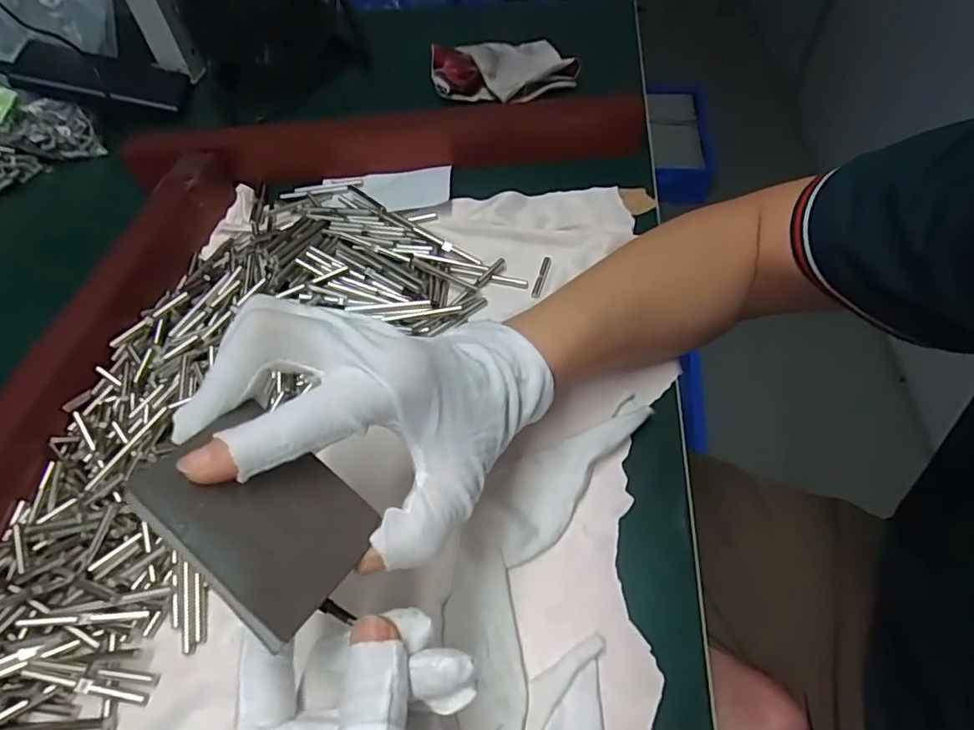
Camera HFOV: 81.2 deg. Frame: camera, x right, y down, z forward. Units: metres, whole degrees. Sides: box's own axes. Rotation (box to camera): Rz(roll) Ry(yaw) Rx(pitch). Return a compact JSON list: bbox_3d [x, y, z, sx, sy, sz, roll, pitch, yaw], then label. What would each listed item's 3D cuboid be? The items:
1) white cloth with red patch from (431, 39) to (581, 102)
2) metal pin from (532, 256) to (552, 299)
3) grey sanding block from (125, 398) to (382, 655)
[{"bbox_3d":[0.013,-0.268,0.513,0.122,0.030,0.092,-12,55,-5],"label":"white cloth with red patch"},{"bbox_3d":[0.036,-0.058,0.374,0.006,0.008,0.035,13,56,12],"label":"metal pin"},{"bbox_3d":[-0.076,0.051,0.191,0.067,0.019,0.049,42,51,0],"label":"grey sanding block"}]

